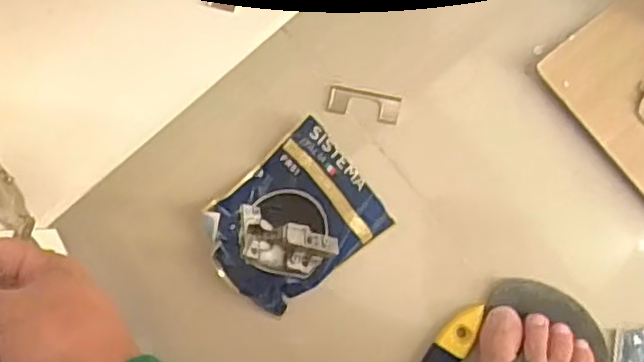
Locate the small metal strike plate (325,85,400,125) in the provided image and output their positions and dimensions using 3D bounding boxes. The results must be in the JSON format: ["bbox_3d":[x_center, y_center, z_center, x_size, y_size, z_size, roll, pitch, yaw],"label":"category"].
[{"bbox_3d":[0.038,-0.068,0.606,0.064,0.005,0.025,13,88,9],"label":"small metal strike plate"}]

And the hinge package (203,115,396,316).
[{"bbox_3d":[-0.028,0.034,0.597,0.144,0.041,0.116,-40,82,4],"label":"hinge package"}]

